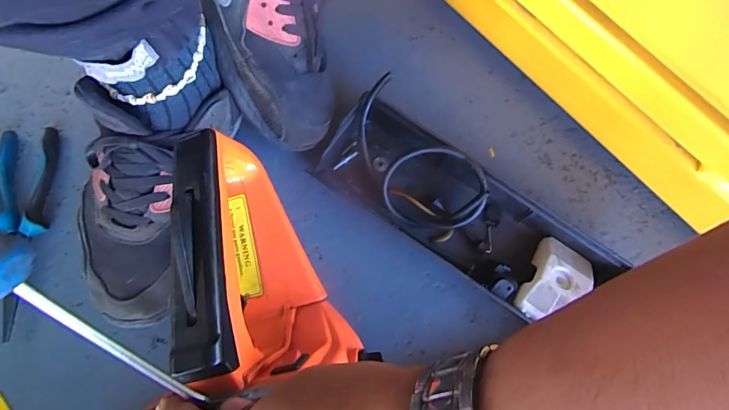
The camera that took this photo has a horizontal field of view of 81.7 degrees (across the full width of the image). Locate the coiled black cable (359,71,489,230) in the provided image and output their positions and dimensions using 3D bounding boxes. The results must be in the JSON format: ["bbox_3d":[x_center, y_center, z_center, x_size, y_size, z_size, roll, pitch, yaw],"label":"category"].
[{"bbox_3d":[0.046,-0.036,0.394,0.150,0.018,0.085,47,110,2],"label":"coiled black cable"}]

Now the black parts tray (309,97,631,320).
[{"bbox_3d":[0.088,0.009,0.390,0.279,0.041,0.097,35,79,7],"label":"black parts tray"}]

